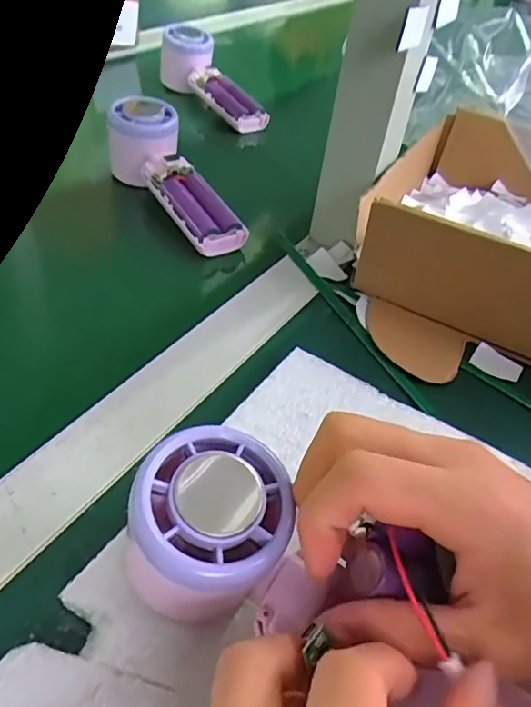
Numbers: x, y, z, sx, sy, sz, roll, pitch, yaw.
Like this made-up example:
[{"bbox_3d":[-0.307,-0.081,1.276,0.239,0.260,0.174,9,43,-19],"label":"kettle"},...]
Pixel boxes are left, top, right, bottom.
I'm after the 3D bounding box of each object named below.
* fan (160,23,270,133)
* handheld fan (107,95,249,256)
[{"bbox_3d":[-0.055,-0.291,0.611,0.049,0.056,0.159,-29,67,-34],"label":"fan"},{"bbox_3d":[-0.070,-0.134,0.445,0.045,0.053,0.159,-24,64,-31],"label":"handheld fan"}]

